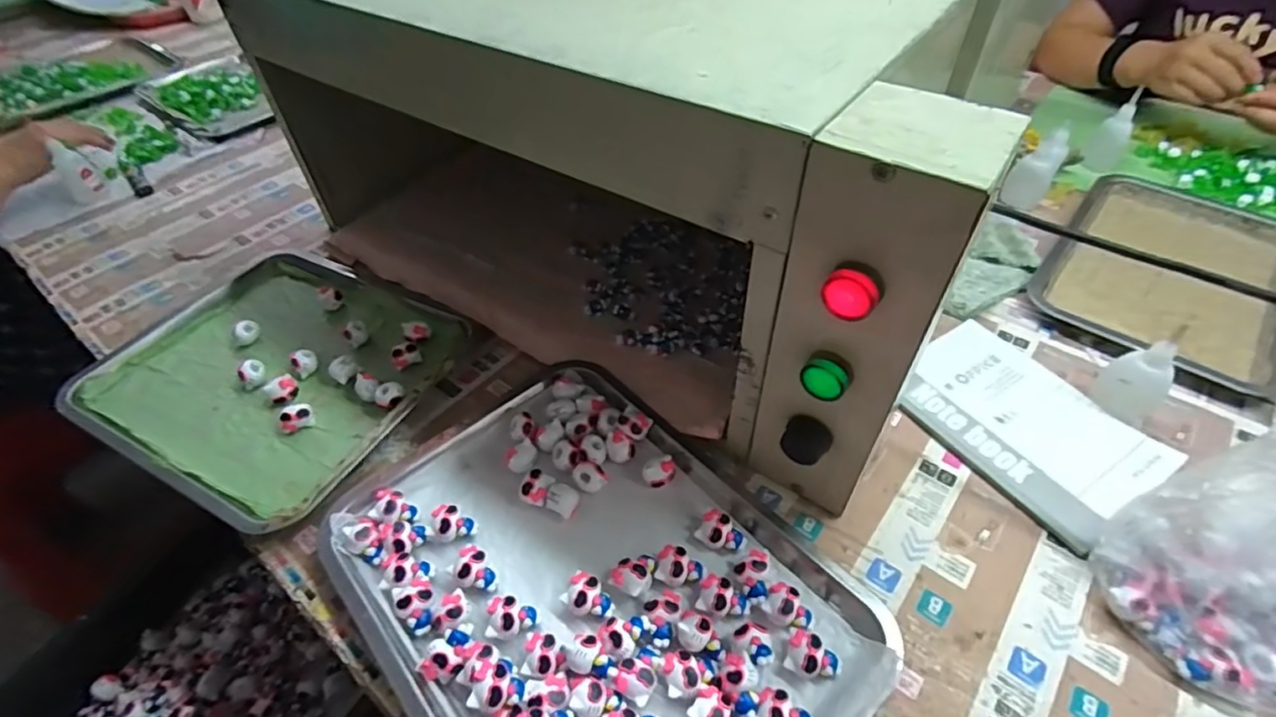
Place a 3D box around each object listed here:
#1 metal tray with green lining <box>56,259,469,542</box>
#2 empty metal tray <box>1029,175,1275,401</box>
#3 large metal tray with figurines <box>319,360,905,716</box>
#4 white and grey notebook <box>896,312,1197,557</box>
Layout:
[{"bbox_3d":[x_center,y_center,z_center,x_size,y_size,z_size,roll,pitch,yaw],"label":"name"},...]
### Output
[{"bbox_3d":[-0.345,0.006,0.568,0.324,0.031,0.259,21,52,21],"label":"metal tray with green lining"},{"bbox_3d":[0.568,-0.097,0.631,0.209,0.029,0.305,31,56,27],"label":"empty metal tray"},{"bbox_3d":[-0.032,0.154,0.413,0.267,0.038,0.352,-35,55,-25],"label":"large metal tray with figurines"},{"bbox_3d":[0.326,0.050,0.508,0.143,0.011,0.189,-28,52,-21],"label":"white and grey notebook"}]

